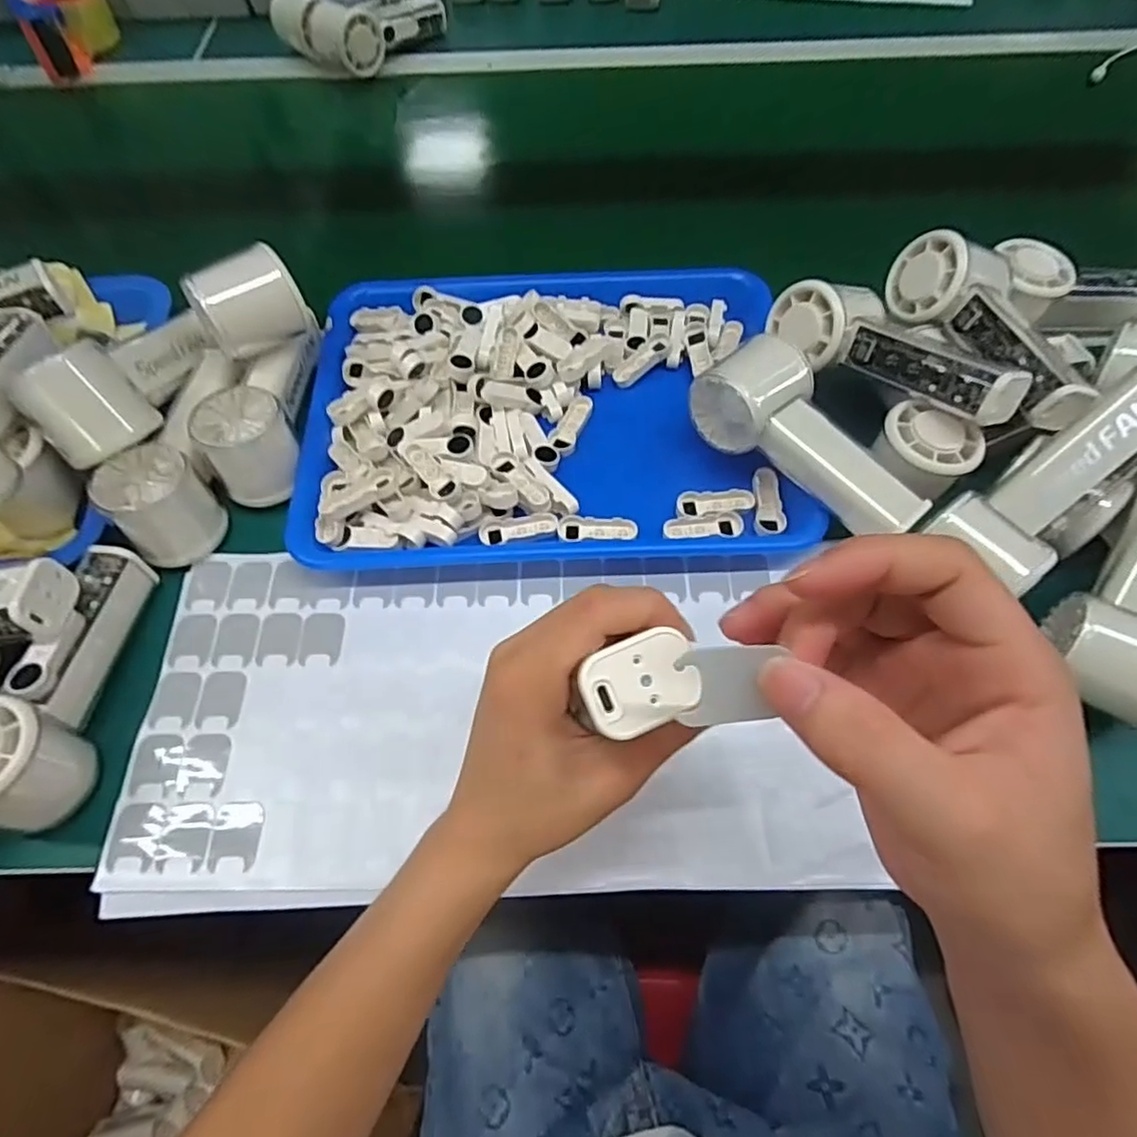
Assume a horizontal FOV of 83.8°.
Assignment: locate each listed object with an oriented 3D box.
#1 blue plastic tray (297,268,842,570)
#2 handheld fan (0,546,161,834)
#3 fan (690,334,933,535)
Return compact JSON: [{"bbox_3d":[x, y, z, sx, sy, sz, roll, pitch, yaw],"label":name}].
[{"bbox_3d":[-0.011,-0.116,0.448,0.334,0.033,0.249,-3,62,0],"label":"blue plastic tray"},{"bbox_3d":[-0.284,0.058,0.346,0.054,0.056,0.154,0,62,2],"label":"handheld fan"},{"bbox_3d":[0.150,-0.081,0.392,0.066,0.062,0.152,-41,68,-18],"label":"fan"}]

